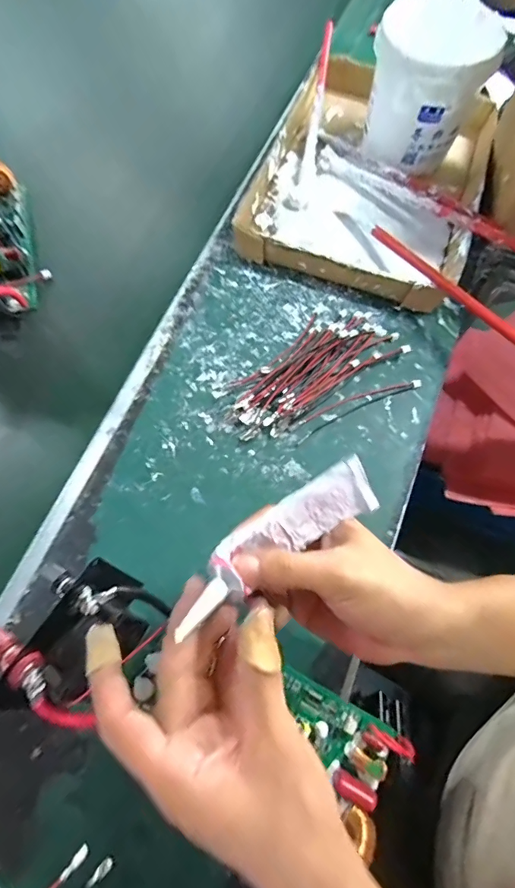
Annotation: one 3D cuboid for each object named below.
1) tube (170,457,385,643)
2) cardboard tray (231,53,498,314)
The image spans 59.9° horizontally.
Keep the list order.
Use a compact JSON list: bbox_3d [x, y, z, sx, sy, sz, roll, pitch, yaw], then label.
[{"bbox_3d":[0.010,0.053,0.249,0.124,0.031,0.032,-33,72,-14],"label":"tube"},{"bbox_3d":[0.135,-0.317,0.521,0.245,0.045,0.339,21,70,8],"label":"cardboard tray"}]

